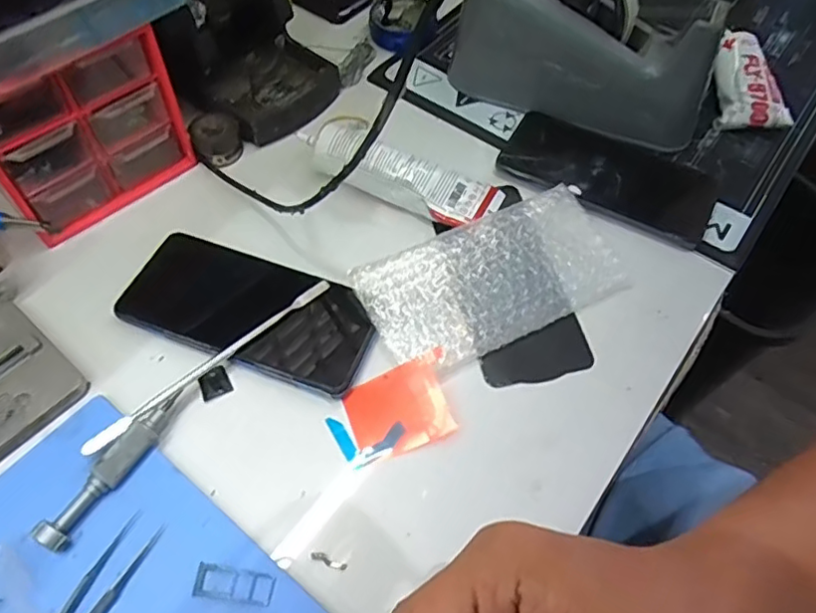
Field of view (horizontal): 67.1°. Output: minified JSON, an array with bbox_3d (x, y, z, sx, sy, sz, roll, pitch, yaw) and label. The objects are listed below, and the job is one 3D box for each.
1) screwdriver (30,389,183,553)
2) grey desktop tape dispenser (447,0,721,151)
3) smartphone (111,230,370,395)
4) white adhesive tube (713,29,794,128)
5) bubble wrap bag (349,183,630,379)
[{"bbox_3d":[-0.158,0.088,0.335,0.016,0.016,0.095,30,60,15],"label":"screwdriver"},{"bbox_3d":[0.138,-0.203,0.485,0.198,0.099,0.053,28,60,13],"label":"grey desktop tape dispenser"},{"bbox_3d":[-0.103,-0.001,0.400,0.164,0.015,0.076,20,58,9],"label":"smartphone"},{"bbox_3d":[0.284,-0.193,0.521,0.057,0.036,0.095,-1,57,-4],"label":"white adhesive tube"},{"bbox_3d":[0.058,-0.020,0.410,0.172,0.008,0.089,-25,75,-16],"label":"bubble wrap bag"}]

